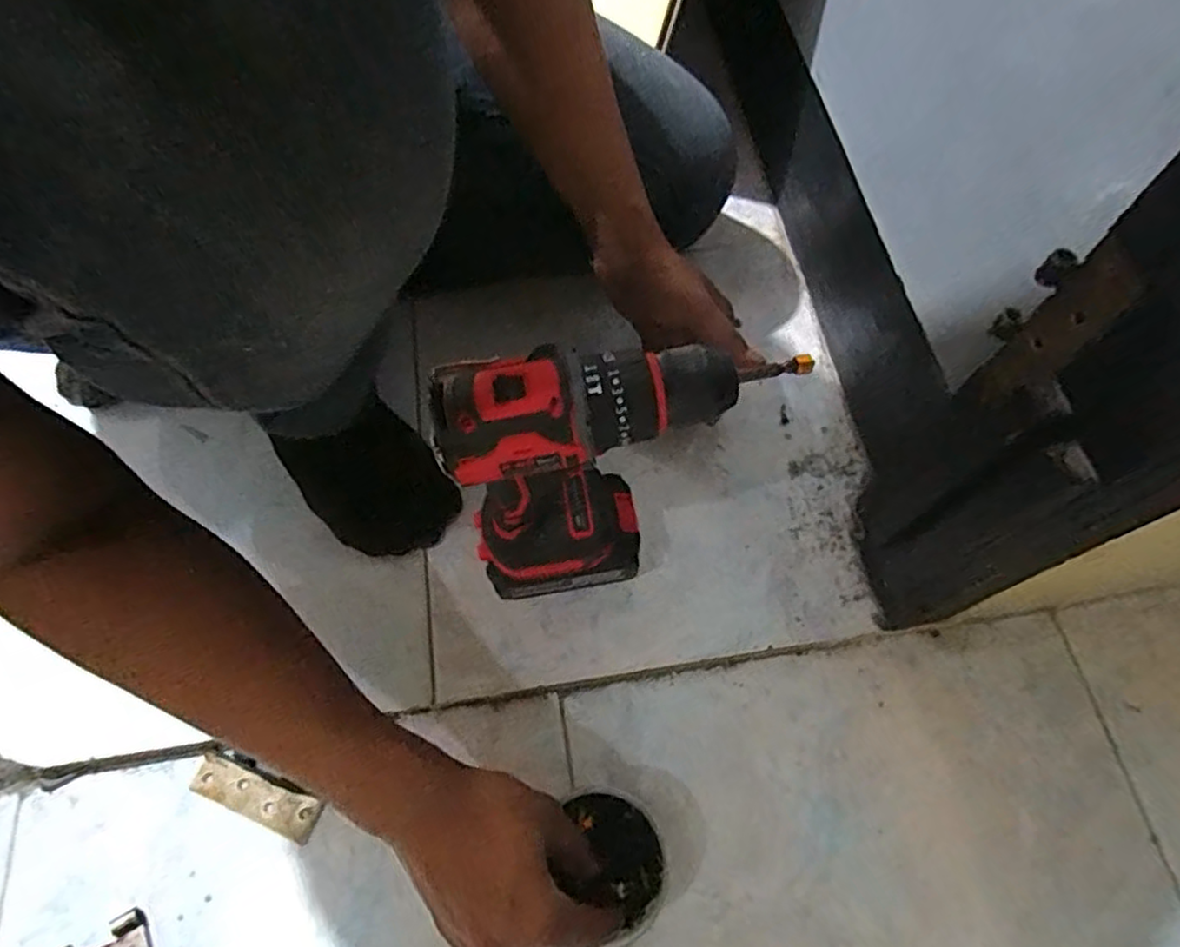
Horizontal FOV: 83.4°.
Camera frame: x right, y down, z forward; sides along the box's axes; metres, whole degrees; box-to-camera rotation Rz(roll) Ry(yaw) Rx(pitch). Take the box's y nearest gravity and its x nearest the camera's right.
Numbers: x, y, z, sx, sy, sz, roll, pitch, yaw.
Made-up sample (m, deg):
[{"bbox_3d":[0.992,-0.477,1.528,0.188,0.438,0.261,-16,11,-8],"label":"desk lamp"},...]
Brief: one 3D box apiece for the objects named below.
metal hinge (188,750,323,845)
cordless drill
[{"bbox_3d":[-0.240,0.232,0.476,0.096,0.005,0.033,20,68,8],"label":"metal hinge"},{"bbox_3d":[0.009,0.003,0.409,0.171,0.236,0.059,-14,68,-8],"label":"cordless drill"}]

